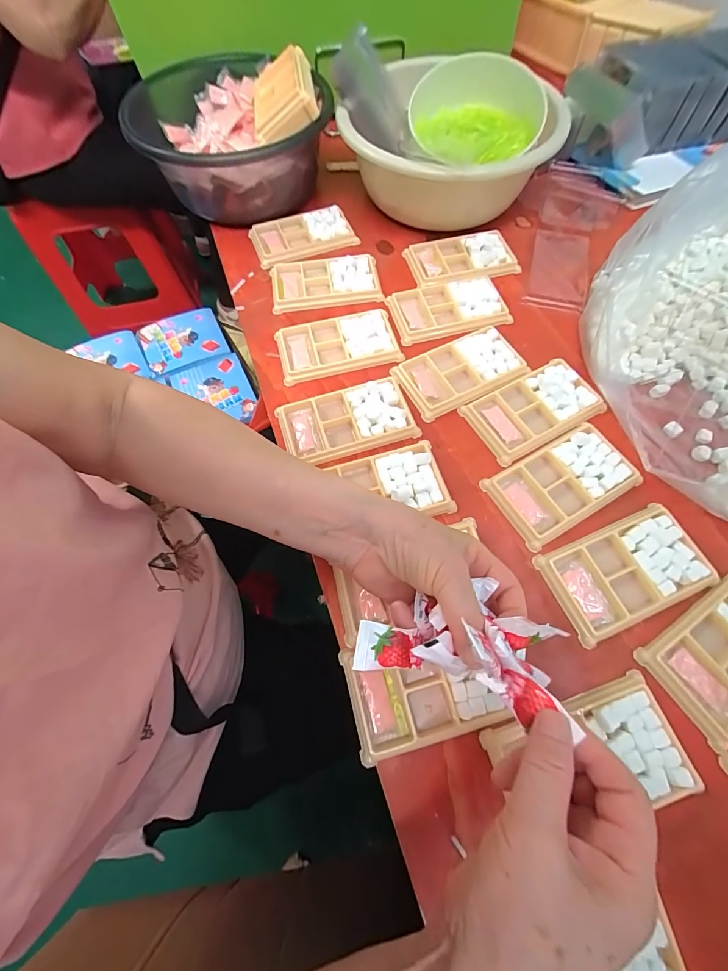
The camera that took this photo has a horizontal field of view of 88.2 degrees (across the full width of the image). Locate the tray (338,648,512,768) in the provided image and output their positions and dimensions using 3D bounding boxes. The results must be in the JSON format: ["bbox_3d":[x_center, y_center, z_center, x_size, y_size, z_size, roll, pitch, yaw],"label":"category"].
[{"bbox_3d":[0.046,0.160,0.294,0.112,0.012,0.077,-14,67,-4],"label":"tray"}]

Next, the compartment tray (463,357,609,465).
[{"bbox_3d":[0.178,-0.080,0.396,0.130,0.017,0.075,-27,69,-10],"label":"compartment tray"}]

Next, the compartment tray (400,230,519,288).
[{"bbox_3d":[0.128,-0.293,0.483,0.135,0.013,0.076,-9,67,-2],"label":"compartment tray"}]

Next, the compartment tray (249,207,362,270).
[{"bbox_3d":[-0.083,-0.342,0.509,0.132,0.015,0.074,-19,68,-7],"label":"compartment tray"}]

